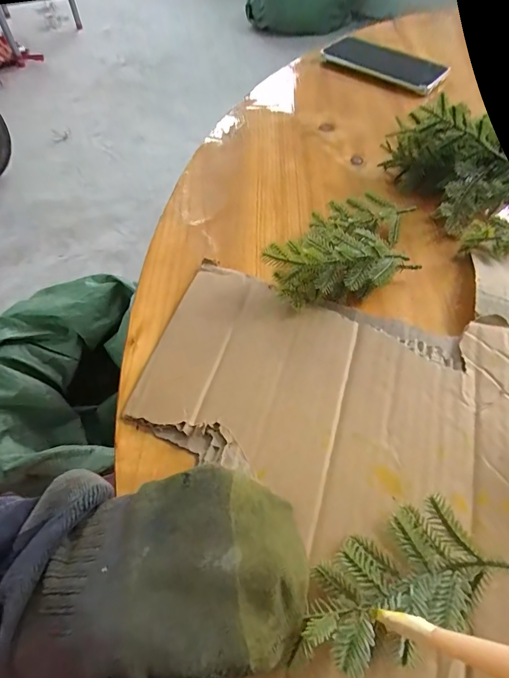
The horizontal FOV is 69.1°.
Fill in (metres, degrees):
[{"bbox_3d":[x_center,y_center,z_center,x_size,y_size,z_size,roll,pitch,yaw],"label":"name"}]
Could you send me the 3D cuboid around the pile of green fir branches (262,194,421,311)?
[{"bbox_3d":[0.077,-0.081,0.299,0.146,0.047,0.087,-28,62,-12],"label":"pile of green fir branches"}]

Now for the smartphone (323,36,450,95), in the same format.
[{"bbox_3d":[0.181,-0.384,0.514,0.163,0.015,0.067,37,65,21],"label":"smartphone"}]

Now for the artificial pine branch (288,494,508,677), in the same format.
[{"bbox_3d":[0.067,0.117,0.176,0.100,0.018,0.049,-22,60,-10],"label":"artificial pine branch"}]

